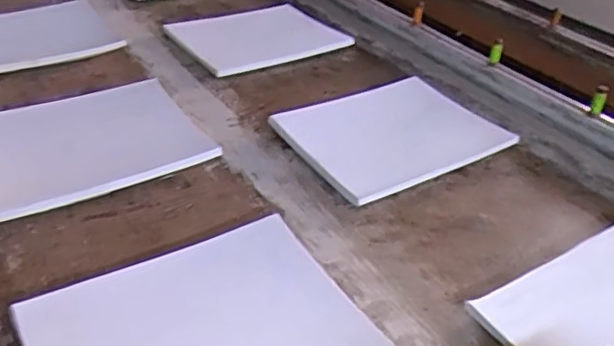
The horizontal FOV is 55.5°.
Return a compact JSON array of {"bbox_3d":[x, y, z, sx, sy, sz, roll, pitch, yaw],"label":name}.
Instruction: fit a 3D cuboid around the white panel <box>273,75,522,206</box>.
[{"bbox_3d":[0.113,-0.059,0.812,0.270,0.019,0.214,-17,39,-28],"label":"white panel"}]

